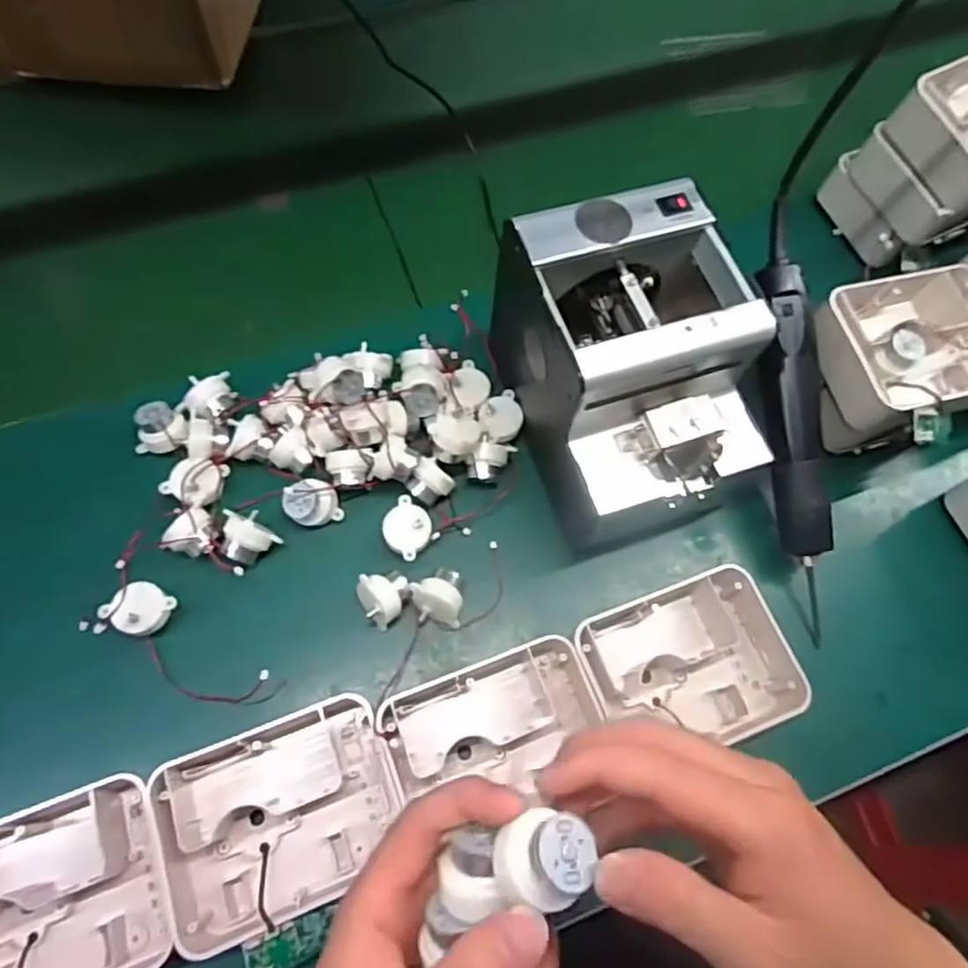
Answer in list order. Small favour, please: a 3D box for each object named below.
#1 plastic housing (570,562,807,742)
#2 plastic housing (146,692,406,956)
[{"bbox_3d":[0.132,0.116,0.422,0.130,0.043,0.099,-21,68,-12],"label":"plastic housing"},{"bbox_3d":[-0.116,0.189,0.377,0.128,0.037,0.101,-19,67,-11],"label":"plastic housing"}]

